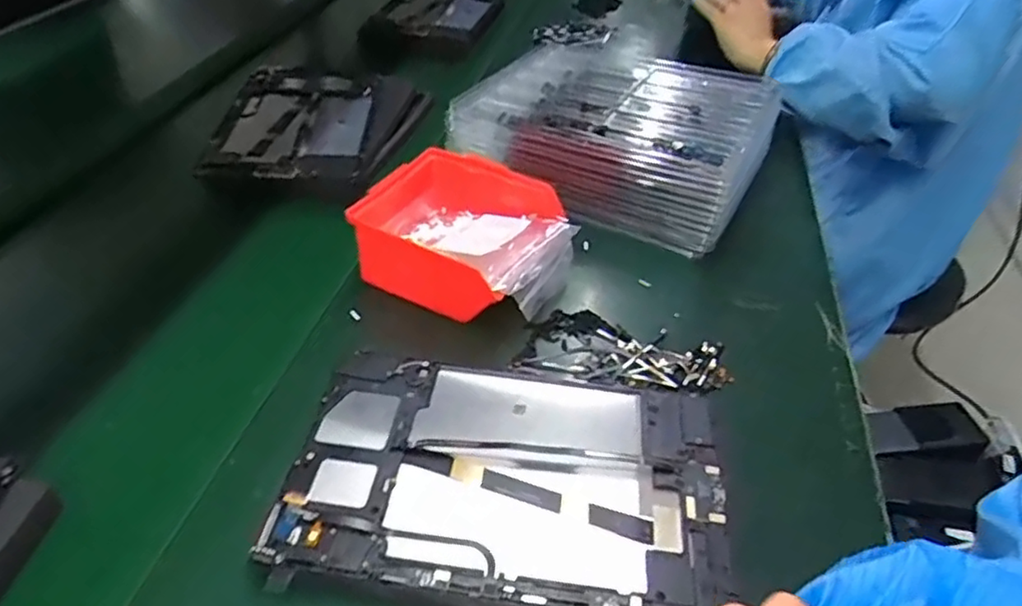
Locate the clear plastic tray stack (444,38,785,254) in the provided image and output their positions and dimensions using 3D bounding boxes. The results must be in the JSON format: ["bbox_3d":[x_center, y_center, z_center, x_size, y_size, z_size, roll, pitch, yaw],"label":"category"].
[{"bbox_3d":[0.107,-0.177,0.667,0.281,0.077,0.226,22,45,19],"label":"clear plastic tray stack"}]

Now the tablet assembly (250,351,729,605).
[{"bbox_3d":[-0.002,0.099,0.377,0.234,0.017,0.163,9,42,5],"label":"tablet assembly"}]

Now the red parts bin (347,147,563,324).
[{"bbox_3d":[-0.041,-0.055,0.527,0.143,0.059,0.126,21,45,18],"label":"red parts bin"}]

